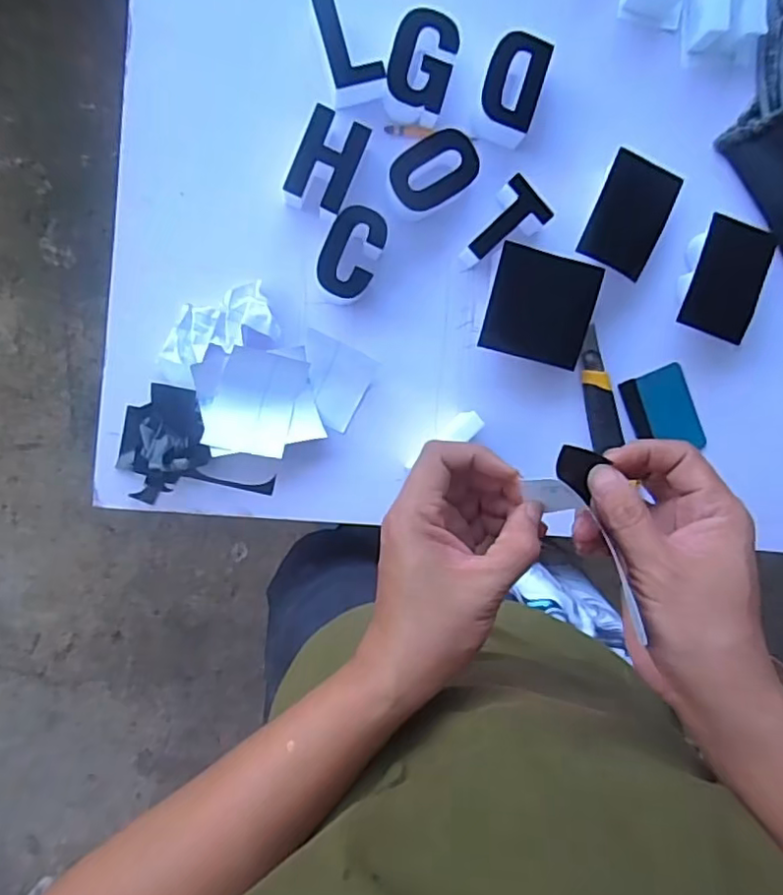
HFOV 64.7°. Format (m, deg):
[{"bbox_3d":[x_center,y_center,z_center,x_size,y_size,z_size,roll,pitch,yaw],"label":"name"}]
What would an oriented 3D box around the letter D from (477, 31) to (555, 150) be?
[{"bbox_3d":[0.113,-0.340,0.587,0.054,0.044,0.082,19,94,-8],"label":"letter D"}]

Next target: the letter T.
[{"bbox_3d":[0.104,-0.211,0.597,0.086,0.040,0.052,-42,98,0],"label":"letter T"}]

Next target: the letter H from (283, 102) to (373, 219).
[{"bbox_3d":[-0.061,-0.260,0.577,0.055,0.046,0.088,23,93,-8],"label":"letter H"}]

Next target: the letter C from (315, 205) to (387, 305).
[{"bbox_3d":[-0.039,-0.180,0.583,0.052,0.041,0.085,22,93,-8],"label":"letter C"}]

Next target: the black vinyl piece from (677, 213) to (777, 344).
[{"bbox_3d":[0.335,-0.165,0.611,0.074,0.011,0.107,15,102,-12],"label":"black vinyl piece"}]

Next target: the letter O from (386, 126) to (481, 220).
[{"bbox_3d":[0.037,-0.258,0.584,0.085,0.039,0.057,-30,98,-2],"label":"letter O"}]

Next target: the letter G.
[{"bbox_3d":[0.026,-0.352,0.578,0.058,0.044,0.087,15,94,-7],"label":"letter G"}]

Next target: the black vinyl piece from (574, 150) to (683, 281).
[{"bbox_3d":[0.232,-0.224,0.599,0.069,0.007,0.099,22,106,-4],"label":"black vinyl piece"}]

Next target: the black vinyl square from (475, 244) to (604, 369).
[{"bbox_3d":[0.146,-0.134,0.594,0.104,0.005,0.100,12,99,-11],"label":"black vinyl square"}]

